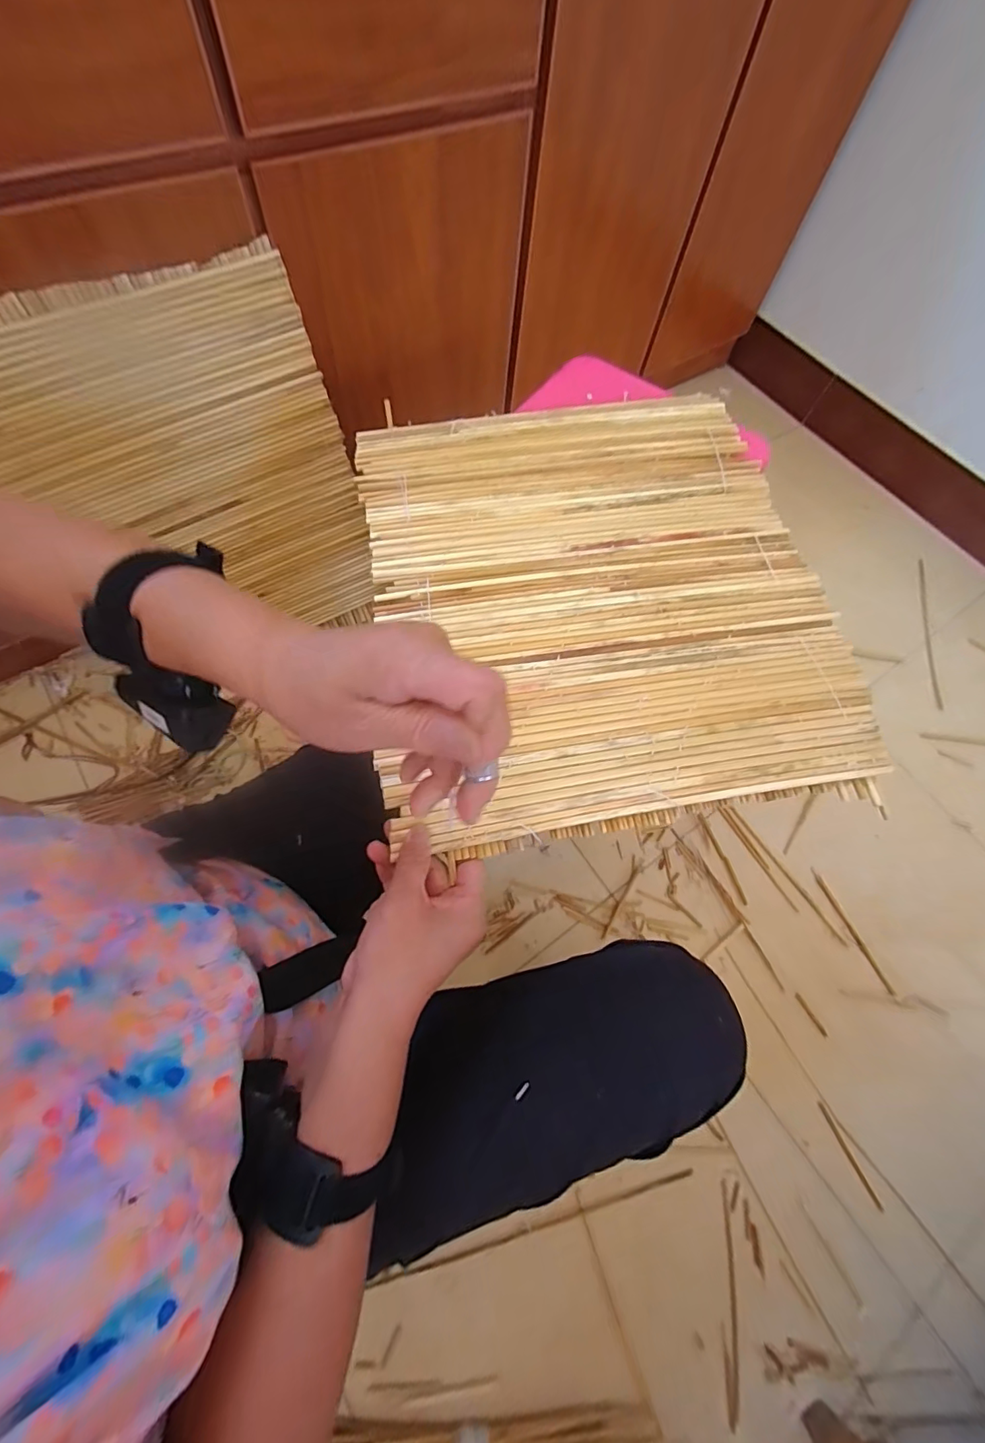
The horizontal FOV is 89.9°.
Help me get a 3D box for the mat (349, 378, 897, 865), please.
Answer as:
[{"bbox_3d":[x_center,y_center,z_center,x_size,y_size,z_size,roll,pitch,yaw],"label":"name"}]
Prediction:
[{"bbox_3d":[0.101,-0.124,0.441,0.401,0.015,0.432,-5,68,-8],"label":"mat"}]

